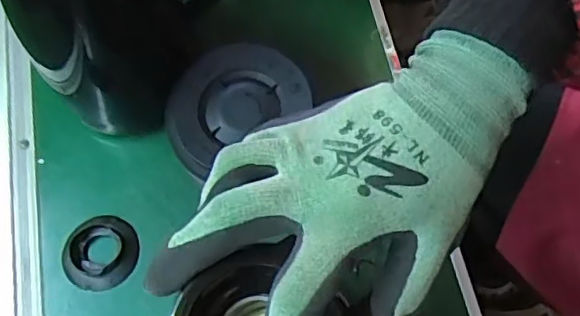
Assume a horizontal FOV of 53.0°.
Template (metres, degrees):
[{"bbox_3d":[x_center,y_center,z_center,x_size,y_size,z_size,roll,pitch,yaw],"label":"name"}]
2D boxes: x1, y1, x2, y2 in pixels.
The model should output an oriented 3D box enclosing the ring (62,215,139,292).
[{"bbox_3d":[-0.155,0.076,0.470,0.058,0.014,0.058,0,67,1],"label":"ring"}]

